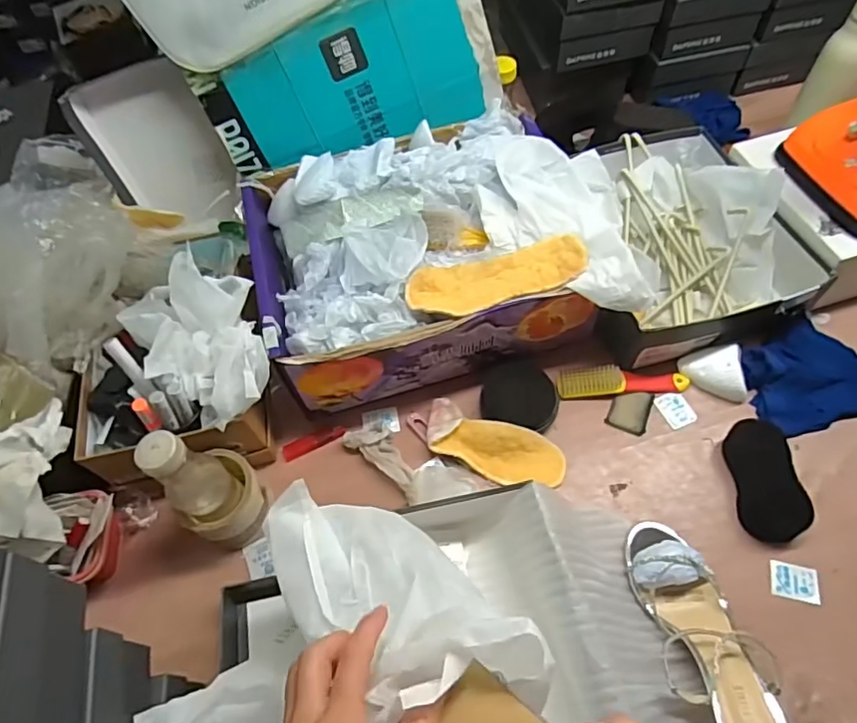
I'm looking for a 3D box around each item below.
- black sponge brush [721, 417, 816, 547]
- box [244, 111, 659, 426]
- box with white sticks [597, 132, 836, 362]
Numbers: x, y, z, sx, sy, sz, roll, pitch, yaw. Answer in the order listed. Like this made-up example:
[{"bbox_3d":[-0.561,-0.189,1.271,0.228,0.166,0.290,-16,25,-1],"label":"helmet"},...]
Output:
[{"bbox_3d":[0.372,0.129,0.630,0.056,0.038,0.124,-2,59,3],"label":"black sponge brush"},{"bbox_3d":[0.001,-0.143,0.724,0.412,0.170,0.328,-14,59,-4],"label":"box"},{"bbox_3d":[0.333,-0.176,0.767,0.249,0.099,0.334,-10,59,-2],"label":"box with white sticks"}]

